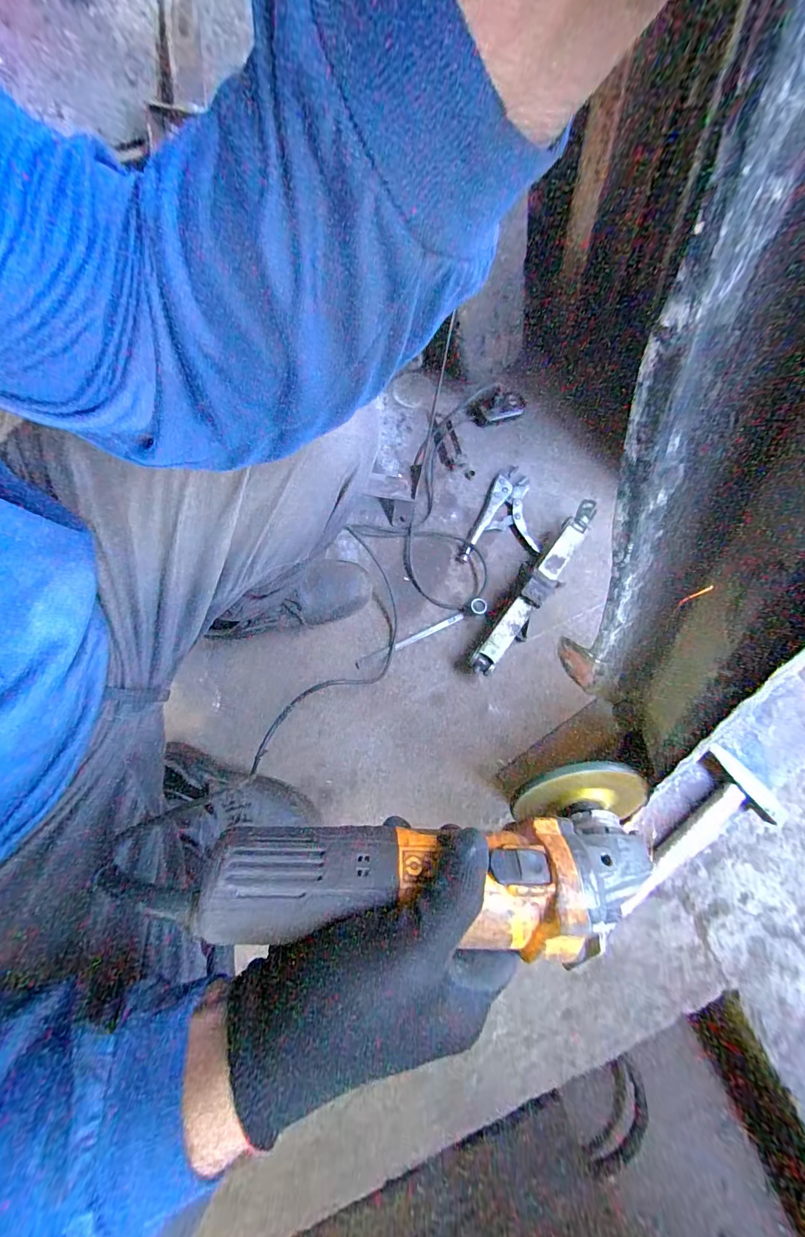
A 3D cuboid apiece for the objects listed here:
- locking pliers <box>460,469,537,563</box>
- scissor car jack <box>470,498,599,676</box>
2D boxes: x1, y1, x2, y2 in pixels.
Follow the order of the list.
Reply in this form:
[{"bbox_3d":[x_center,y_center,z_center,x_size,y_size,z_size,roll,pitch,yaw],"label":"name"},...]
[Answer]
[{"bbox_3d":[0.174,-0.196,0.771,0.141,0.015,0.173,-3,80,-1],"label":"locking pliers"},{"bbox_3d":[0.236,-0.058,0.720,0.072,0.088,0.371,35,81,6],"label":"scissor car jack"}]

